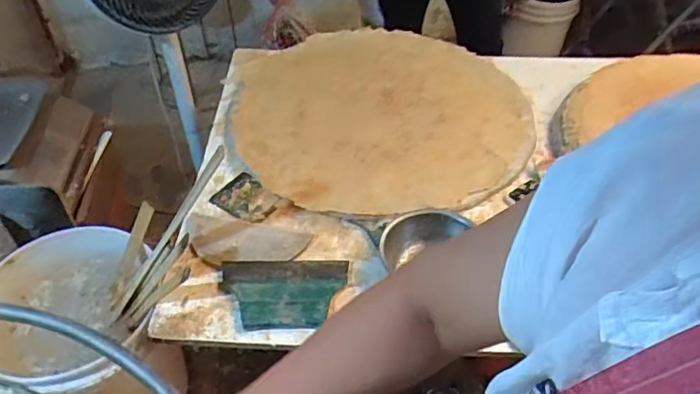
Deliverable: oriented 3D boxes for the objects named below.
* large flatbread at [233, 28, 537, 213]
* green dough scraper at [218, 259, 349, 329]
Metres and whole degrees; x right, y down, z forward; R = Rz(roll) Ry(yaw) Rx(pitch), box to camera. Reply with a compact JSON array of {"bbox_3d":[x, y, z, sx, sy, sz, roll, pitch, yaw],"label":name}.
[{"bbox_3d":[0.066,-0.194,1.174,0.574,0.036,0.544,0,45,1],"label":"large flatbread"},{"bbox_3d":[-0.101,0.141,0.871,0.189,0.016,0.125,-1,45,-1],"label":"green dough scraper"}]

